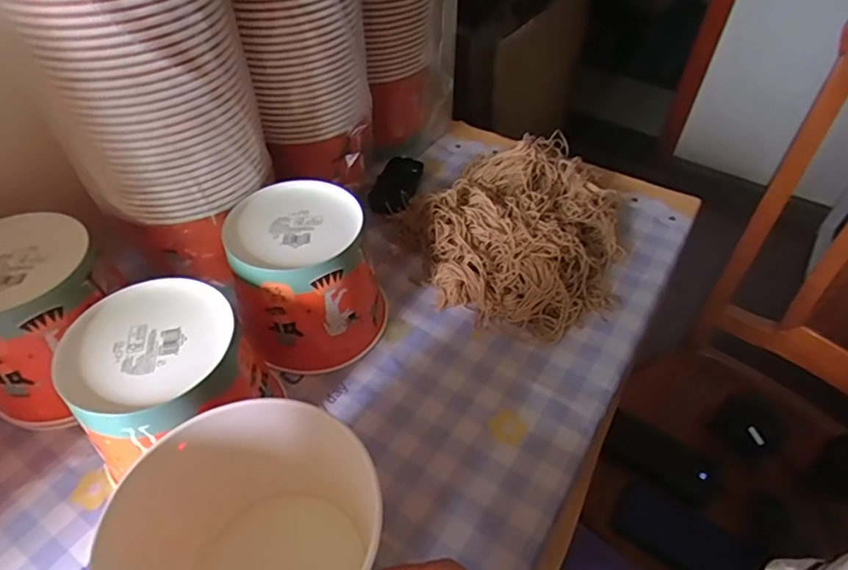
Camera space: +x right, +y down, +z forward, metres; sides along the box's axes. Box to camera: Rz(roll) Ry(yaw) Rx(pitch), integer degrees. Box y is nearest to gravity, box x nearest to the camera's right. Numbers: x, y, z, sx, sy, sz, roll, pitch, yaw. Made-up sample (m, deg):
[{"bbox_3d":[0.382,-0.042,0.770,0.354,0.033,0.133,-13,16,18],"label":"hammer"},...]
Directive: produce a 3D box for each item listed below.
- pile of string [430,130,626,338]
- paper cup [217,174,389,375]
[{"bbox_3d":[0.134,-0.081,0.658,0.216,0.073,0.304,13,48,12],"label":"pile of string"},{"bbox_3d":[-0.116,-0.008,0.548,0.140,0.135,0.141,-13,48,-12],"label":"paper cup"}]

